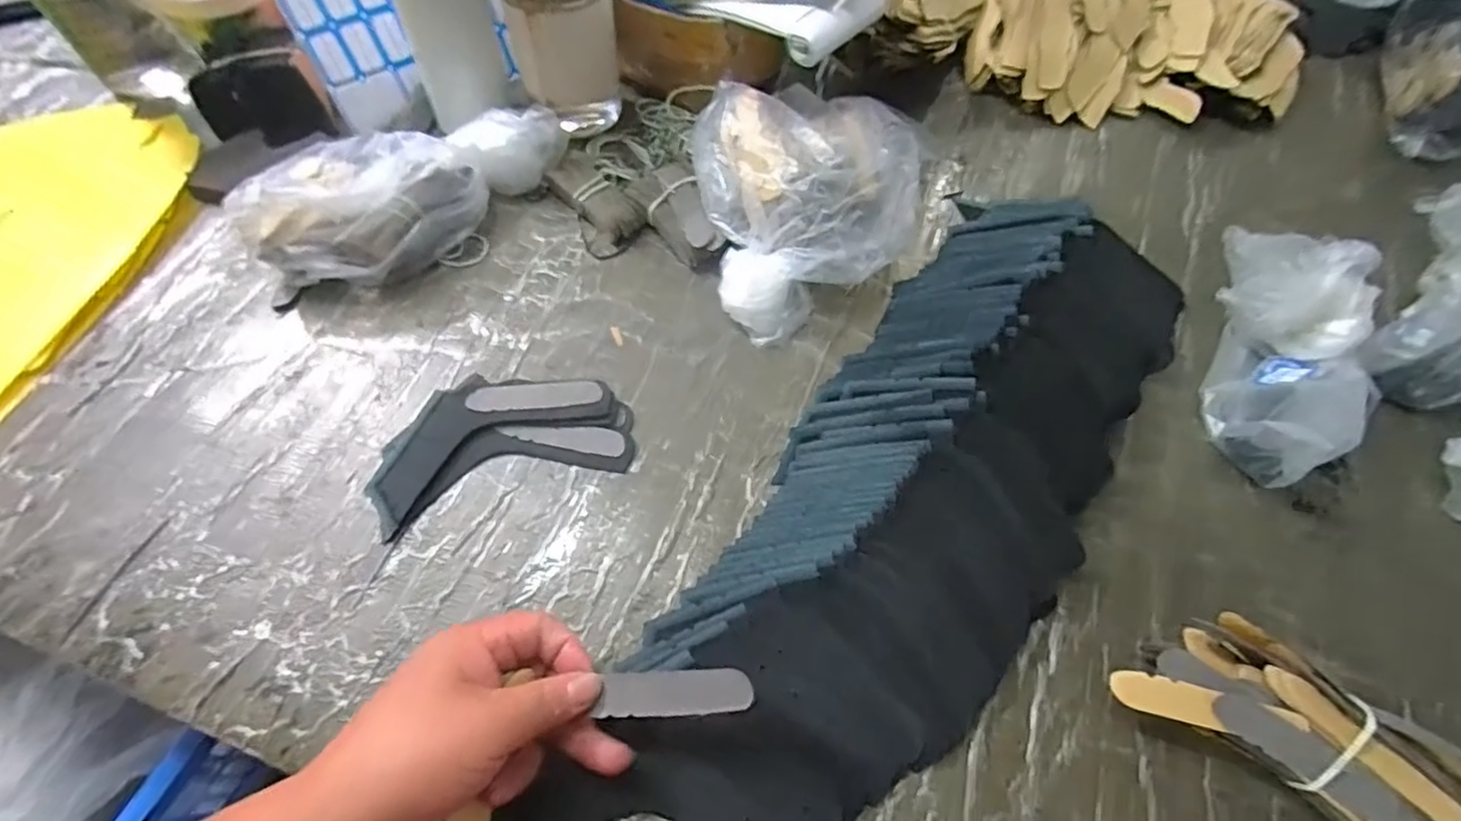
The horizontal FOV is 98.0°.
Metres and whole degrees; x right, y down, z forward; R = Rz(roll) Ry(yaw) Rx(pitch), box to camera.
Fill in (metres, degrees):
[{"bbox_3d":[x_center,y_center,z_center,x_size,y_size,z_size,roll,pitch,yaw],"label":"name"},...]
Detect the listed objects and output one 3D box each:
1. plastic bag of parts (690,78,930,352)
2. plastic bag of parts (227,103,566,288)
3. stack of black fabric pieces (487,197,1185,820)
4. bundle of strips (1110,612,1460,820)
[{"bbox_3d":[0.067,-0.163,0.478,0.173,0.082,0.198,-8,61,-7],"label":"plastic bag of parts"},{"bbox_3d":[-0.244,-0.171,0.476,0.109,0.071,0.216,40,66,18],"label":"plastic bag of parts"},{"bbox_3d":[0.108,0.054,0.373,0.169,0.044,0.505,35,71,16],"label":"stack of black fabric pieces"},{"bbox_3d":[0.282,0.158,0.326,0.153,0.045,0.065,28,63,13],"label":"bundle of strips"}]

